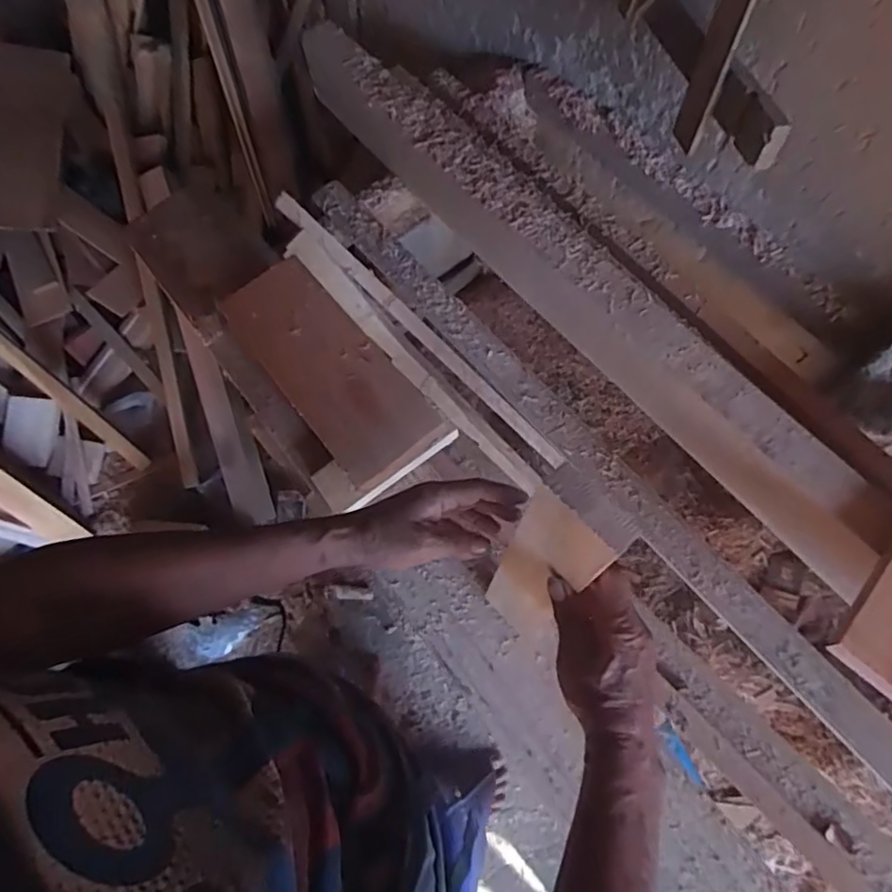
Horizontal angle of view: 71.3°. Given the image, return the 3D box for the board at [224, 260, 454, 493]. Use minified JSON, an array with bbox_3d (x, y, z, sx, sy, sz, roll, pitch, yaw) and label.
[{"bbox_3d":[-0.152,-0.104,0.799,0.133,0.031,0.342,-36,71,-12],"label":"board"}]

